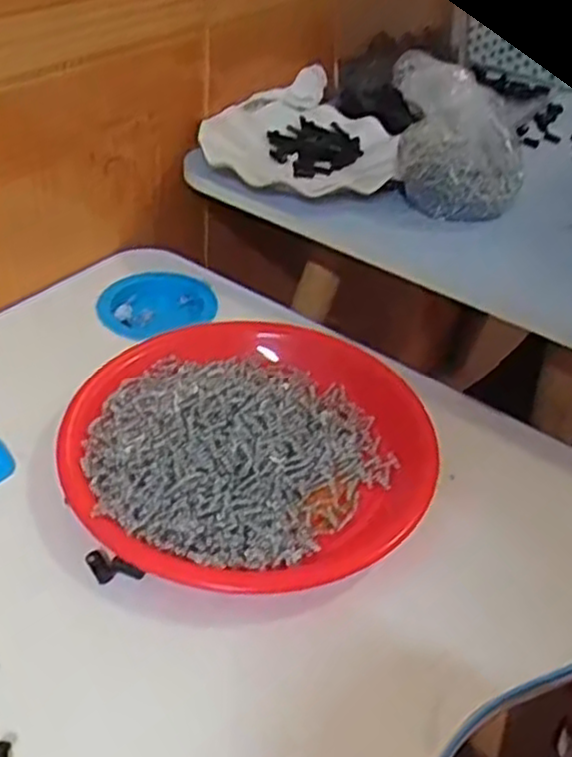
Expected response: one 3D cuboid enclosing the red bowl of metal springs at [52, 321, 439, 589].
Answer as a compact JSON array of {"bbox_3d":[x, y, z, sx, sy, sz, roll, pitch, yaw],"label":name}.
[{"bbox_3d":[-0.022,0.029,0.467,0.215,0.051,0.198,4,39,-3],"label":"red bowl of metal springs"}]

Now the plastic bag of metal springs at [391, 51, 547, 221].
[{"bbox_3d":[0.138,-0.193,0.617,0.113,0.083,0.121,9,40,8],"label":"plastic bag of metal springs"}]

